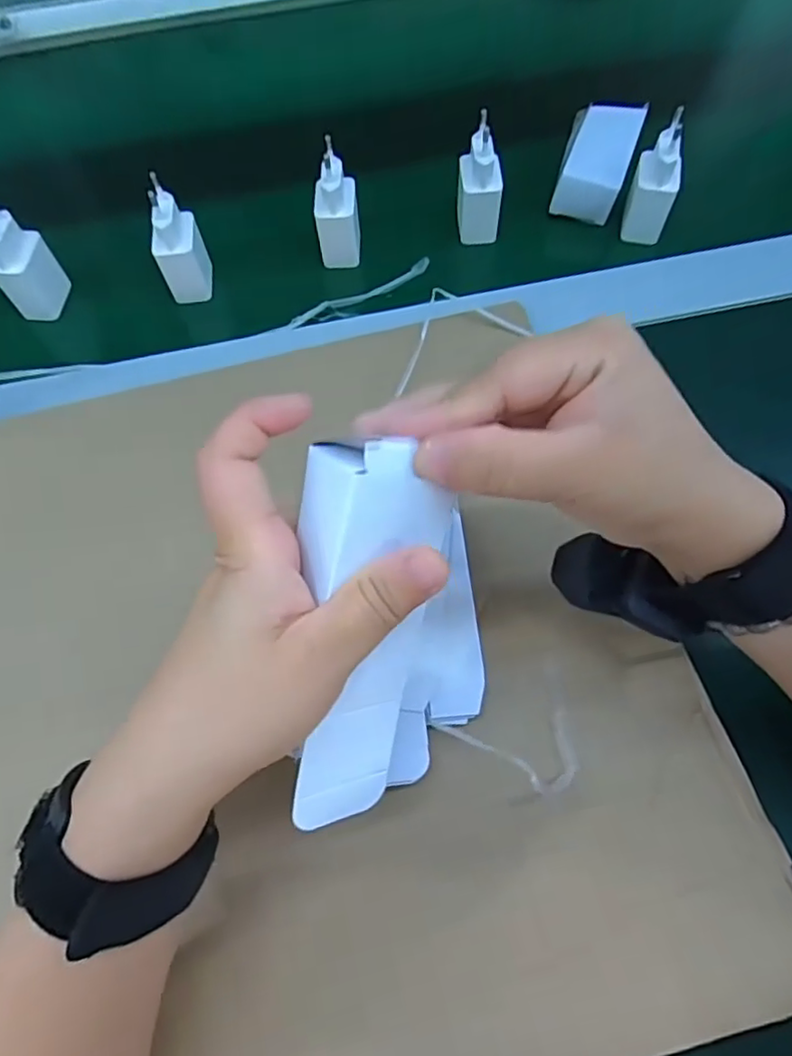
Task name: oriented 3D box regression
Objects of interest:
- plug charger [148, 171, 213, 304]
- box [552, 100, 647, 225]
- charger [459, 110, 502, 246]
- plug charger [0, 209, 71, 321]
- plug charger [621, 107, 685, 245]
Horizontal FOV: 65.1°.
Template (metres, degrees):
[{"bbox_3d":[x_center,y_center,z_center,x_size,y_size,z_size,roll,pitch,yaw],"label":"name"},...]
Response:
[{"bbox_3d":[-0.149,-0.195,0.426,0.025,0.073,0.035,2,69,-1],"label":"plug charger"},{"bbox_3d":[0.155,-0.283,0.475,0.048,0.030,0.095,19,70,5],"label":"box"},{"bbox_3d":[0.060,-0.244,0.440,0.030,0.075,0.029,2,69,-2],"label":"charger"},{"bbox_3d":[-0.256,-0.180,0.424,0.024,0.072,0.043,7,69,0],"label":"plug charger"},{"bbox_3d":[0.182,-0.241,0.434,0.029,0.076,0.032,16,69,4],"label":"plug charger"}]

